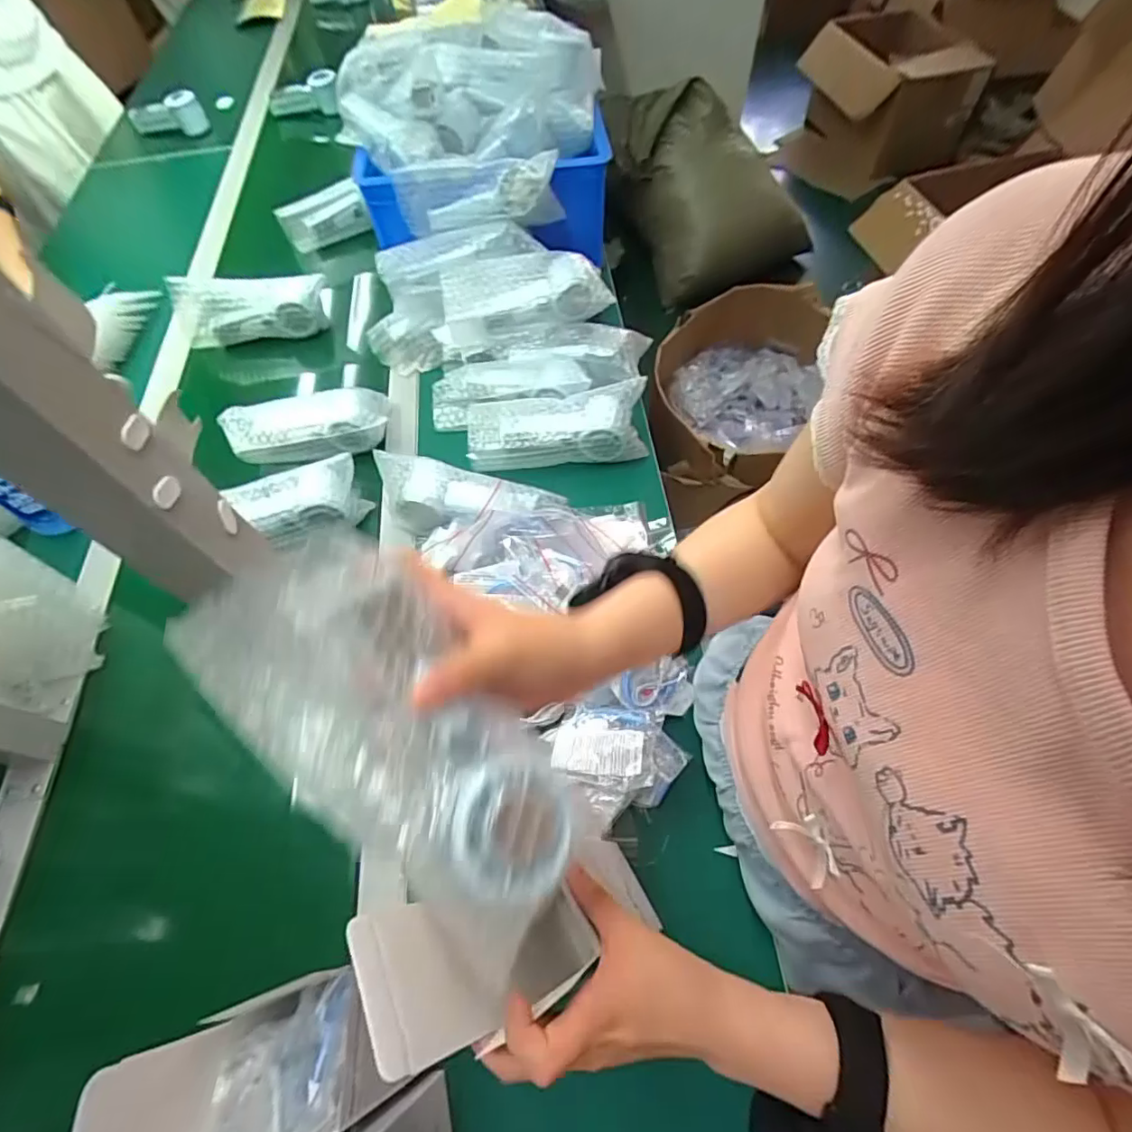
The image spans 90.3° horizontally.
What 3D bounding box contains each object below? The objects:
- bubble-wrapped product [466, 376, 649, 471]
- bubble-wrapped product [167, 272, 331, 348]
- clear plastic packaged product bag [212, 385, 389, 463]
[{"bbox_3d":[-0.011,-0.166,0.678,0.212,0.062,0.072,-9,60,-2],"label":"bubble-wrapped product"},{"bbox_3d":[-0.456,-0.375,0.820,0.206,0.074,0.052,-6,60,-1],"label":"bubble-wrapped product"},{"bbox_3d":[-0.324,-0.180,0.711,0.197,0.051,0.071,-10,60,-3],"label":"clear plastic packaged product bag"}]

